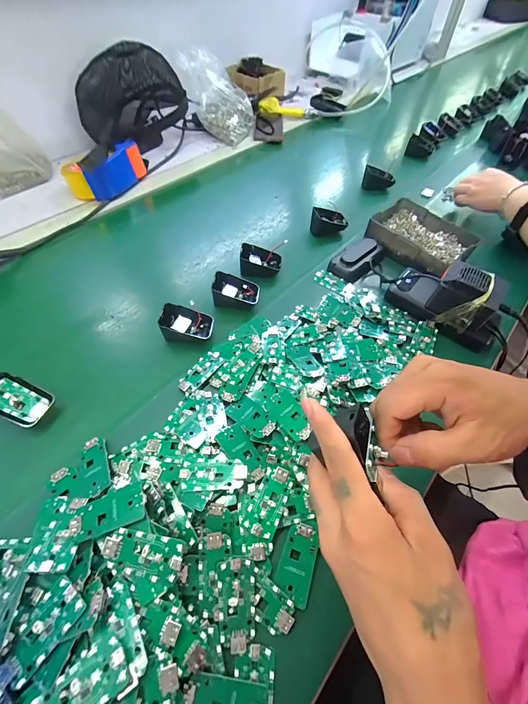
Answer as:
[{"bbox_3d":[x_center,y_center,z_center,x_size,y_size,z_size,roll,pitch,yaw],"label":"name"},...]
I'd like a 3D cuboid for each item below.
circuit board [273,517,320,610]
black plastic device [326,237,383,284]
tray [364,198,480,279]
[{"bbox_3d":[0.032,0.190,0.289,0.031,0.008,0.063,17,55,10],"label":"circuit board"},{"bbox_3d":[0.156,-0.157,0.527,0.057,0.026,0.096,34,60,20],"label":"black plastic device"},{"bbox_3d":[0.272,-0.200,0.557,0.162,0.044,0.127,38,62,23],"label":"tray"}]

